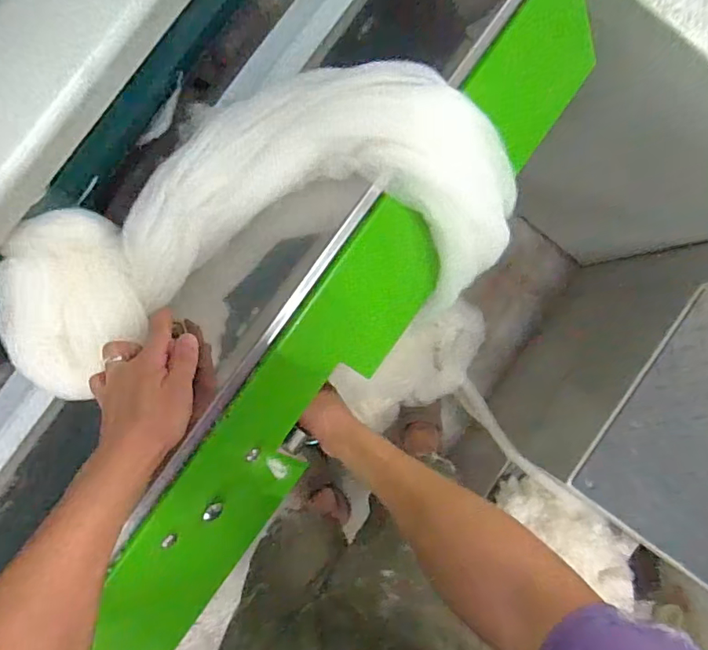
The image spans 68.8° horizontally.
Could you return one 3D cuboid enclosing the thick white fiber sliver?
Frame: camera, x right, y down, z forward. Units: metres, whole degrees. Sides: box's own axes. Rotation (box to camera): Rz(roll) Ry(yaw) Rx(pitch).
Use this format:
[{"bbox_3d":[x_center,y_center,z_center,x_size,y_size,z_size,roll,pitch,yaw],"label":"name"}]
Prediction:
[{"bbox_3d":[-0.021,-0.121,0.478,0.380,0.102,0.211,4,90,-6],"label":"thick white fiber sliver"}]

